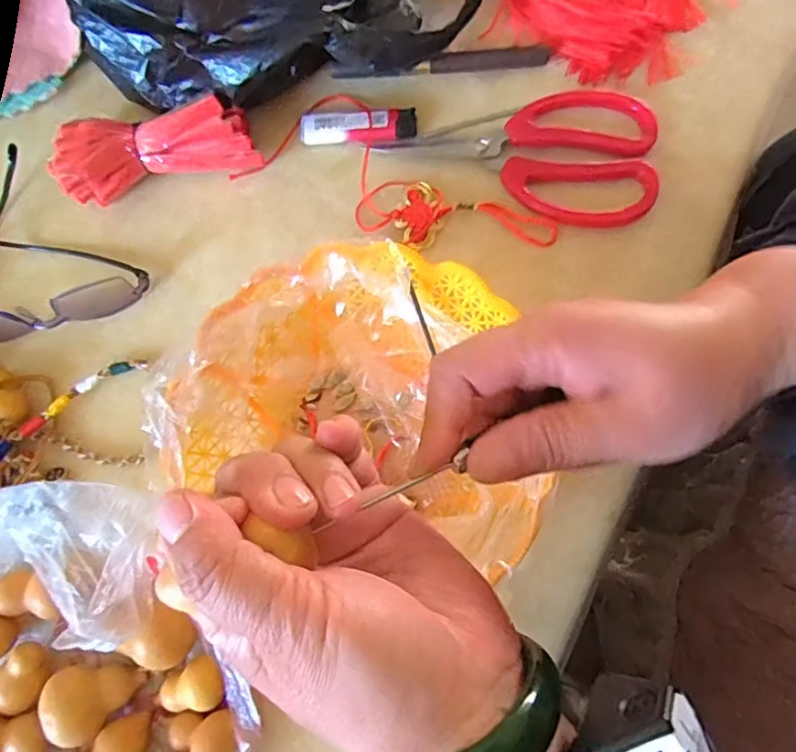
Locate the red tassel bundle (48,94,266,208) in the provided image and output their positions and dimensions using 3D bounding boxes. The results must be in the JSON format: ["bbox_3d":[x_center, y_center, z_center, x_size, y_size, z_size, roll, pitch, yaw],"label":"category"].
[{"bbox_3d":[-0.164,-0.156,0.392,0.130,0.041,0.056,-15,75,0],"label":"red tassel bundle"}]

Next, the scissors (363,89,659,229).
[{"bbox_3d":[0.082,-0.159,0.379,0.176,0.017,0.096,16,77,8],"label":"scissors"}]

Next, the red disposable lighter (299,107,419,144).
[{"bbox_3d":[-0.027,-0.174,0.399,0.079,0.013,0.023,-4,75,3],"label":"red disposable lighter"}]

